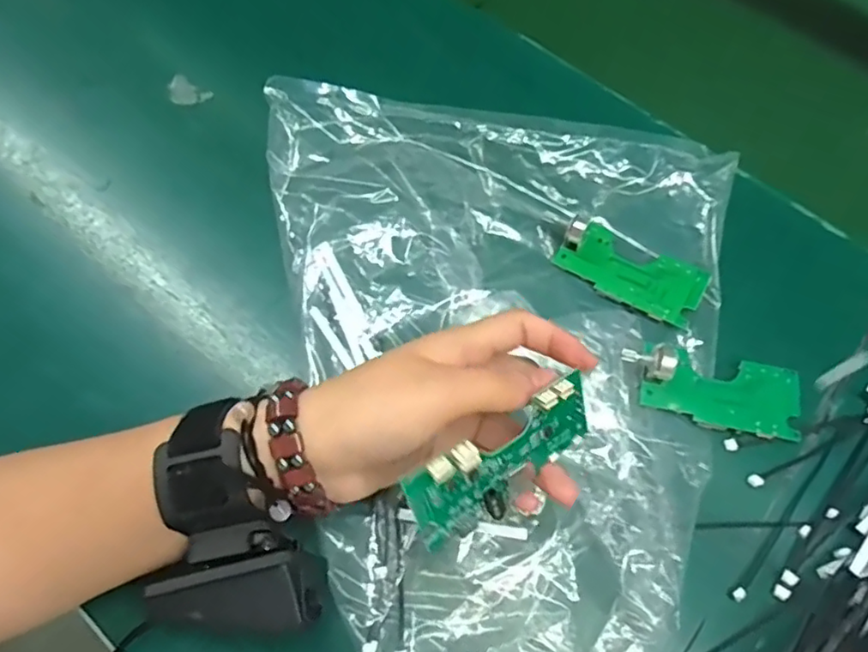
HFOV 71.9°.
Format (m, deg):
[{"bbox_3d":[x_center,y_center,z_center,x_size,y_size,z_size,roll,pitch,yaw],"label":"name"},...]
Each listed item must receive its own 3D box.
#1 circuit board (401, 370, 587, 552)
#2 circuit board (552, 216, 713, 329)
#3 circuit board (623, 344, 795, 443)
[{"bbox_3d":[0.029,0.053,0.237,0.084,0.040,0.007,-31,32,-20],"label":"circuit board"},{"bbox_3d":[0.116,-0.035,0.349,0.085,0.016,0.039,29,66,11],"label":"circuit board"},{"bbox_3d":[0.150,0.031,0.320,0.097,0.025,0.039,10,64,2],"label":"circuit board"}]

